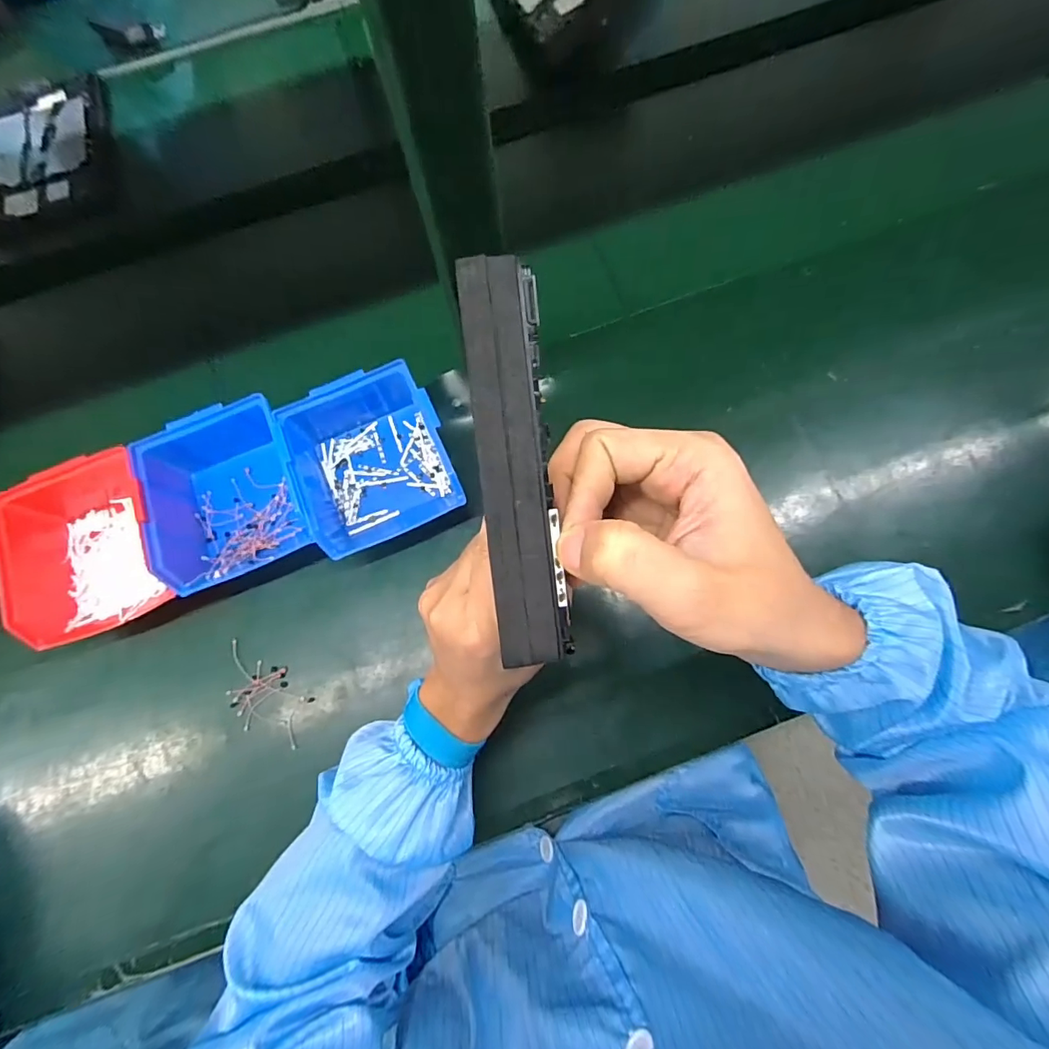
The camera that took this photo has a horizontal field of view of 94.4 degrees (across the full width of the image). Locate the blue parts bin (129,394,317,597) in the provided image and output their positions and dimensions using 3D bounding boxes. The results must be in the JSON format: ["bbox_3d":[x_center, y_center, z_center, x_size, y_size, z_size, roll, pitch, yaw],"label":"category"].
[{"bbox_3d":[-0.252,-0.026,0.422,0.124,0.066,0.143,-22,74,-4],"label":"blue parts bin"}]

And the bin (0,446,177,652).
[{"bbox_3d":[-0.366,0.010,0.419,0.121,0.067,0.163,-20,74,-4],"label":"bin"}]

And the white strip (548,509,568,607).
[{"bbox_3d":[0.013,0.013,0.186,0.004,0.004,0.038,-6,96,0],"label":"white strip"}]

